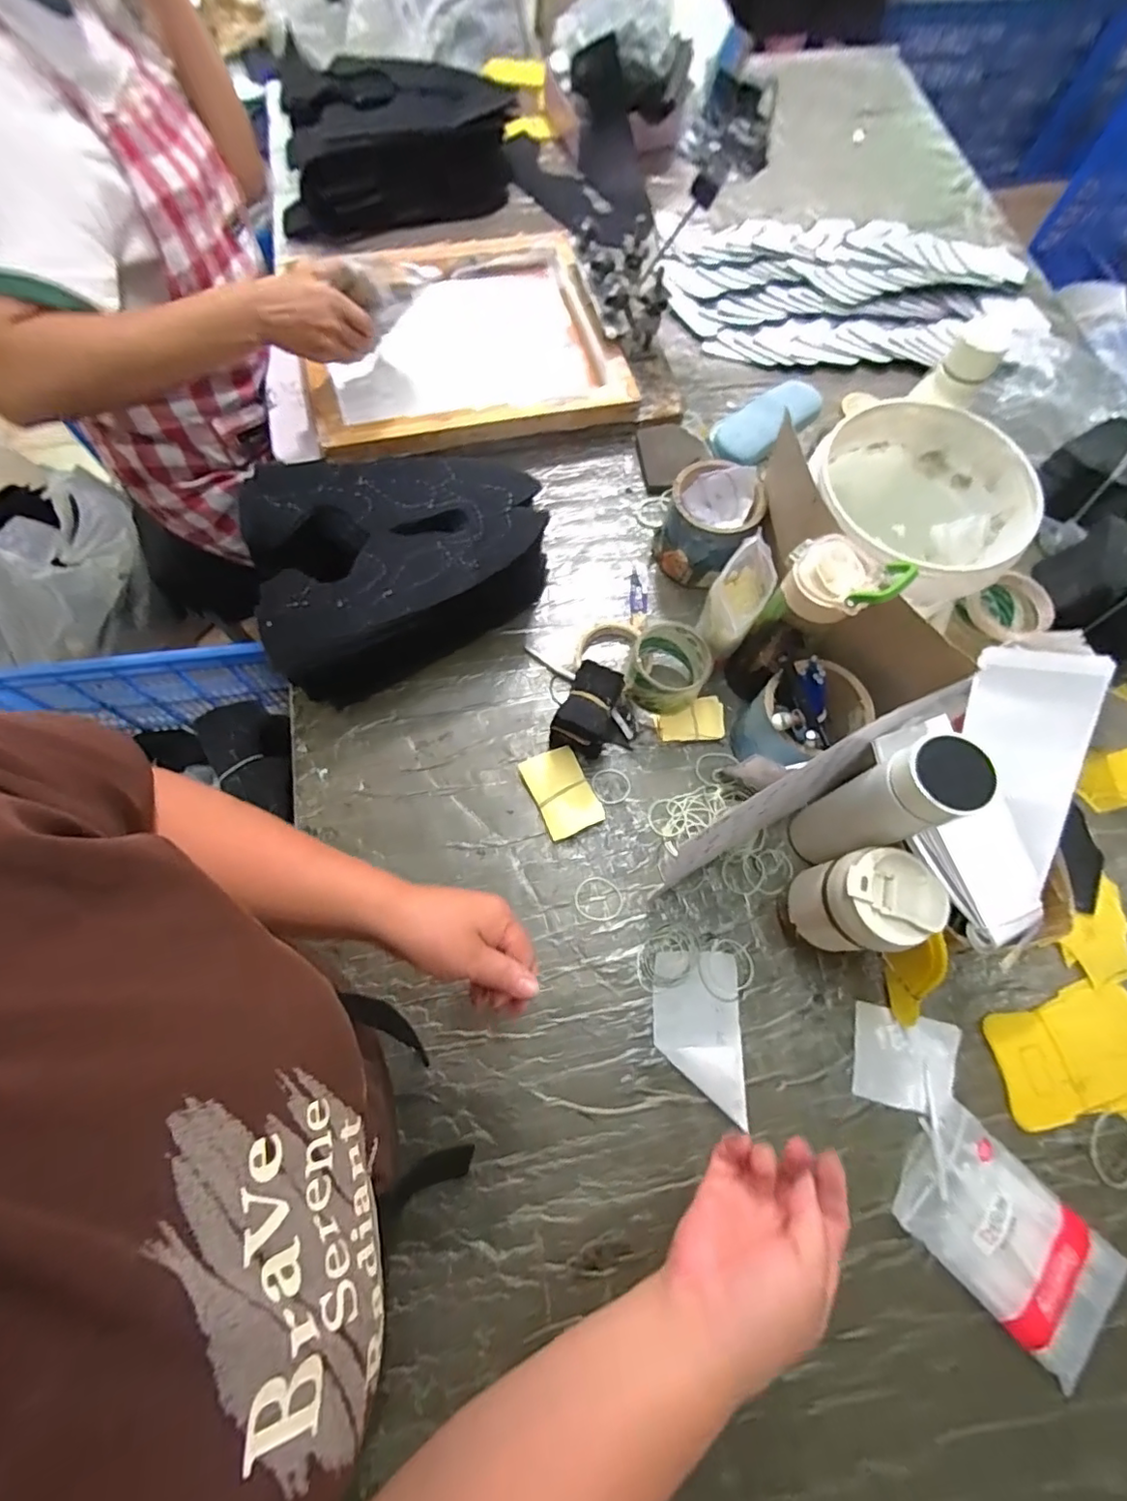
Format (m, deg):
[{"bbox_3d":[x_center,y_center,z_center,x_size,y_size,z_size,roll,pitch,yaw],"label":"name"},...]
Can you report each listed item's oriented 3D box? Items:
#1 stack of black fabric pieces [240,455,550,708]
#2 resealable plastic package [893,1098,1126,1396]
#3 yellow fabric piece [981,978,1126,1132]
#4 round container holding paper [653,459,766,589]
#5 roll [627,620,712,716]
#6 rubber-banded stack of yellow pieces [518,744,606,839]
[{"bbox_3d":[-0.189,-0.219,0.659,0.318,0.130,0.225,-27,73,-11],"label":"stack of black fabric pieces"},{"bbox_3d":[0.386,0.421,0.499,0.181,0.021,0.116,43,74,12],"label":"resealable plastic package"},{"bbox_3d":[0.501,0.298,0.560,0.156,0.016,0.110,-10,71,-6],"label":"yellow fabric piece"},{"bbox_3d":[0.176,-0.279,0.703,0.104,0.096,0.118,16,70,4],"label":"round container holding paper"},{"bbox_3d":[0.116,-0.089,0.654,0.084,0.068,0.088,1,70,-2],"label":"roll"},{"bbox_3d":[-0.001,0.047,0.633,0.063,0.019,0.094,-24,73,-10],"label":"rubber-banded stack of yellow pieces"}]

